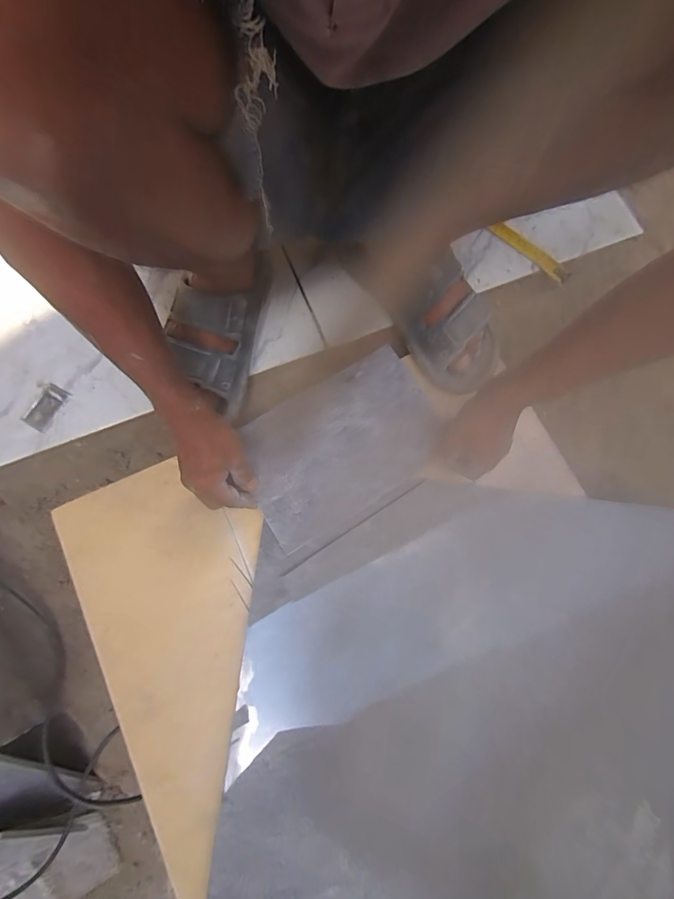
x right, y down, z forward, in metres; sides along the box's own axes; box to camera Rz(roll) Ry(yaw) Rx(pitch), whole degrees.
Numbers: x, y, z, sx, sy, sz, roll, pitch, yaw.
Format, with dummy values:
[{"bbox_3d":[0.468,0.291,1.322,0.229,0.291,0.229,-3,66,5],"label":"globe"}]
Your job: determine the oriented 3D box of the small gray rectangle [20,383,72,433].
[{"bbox_3d":[-0.361,-0.053,0.496,0.038,0.004,0.057,26,76,5],"label":"small gray rectangle"}]

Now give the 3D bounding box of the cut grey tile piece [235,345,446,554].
[{"bbox_3d":[0.006,-0.007,0.484,0.240,0.012,0.160,-31,79,-9],"label":"cut grey tile piece"}]

